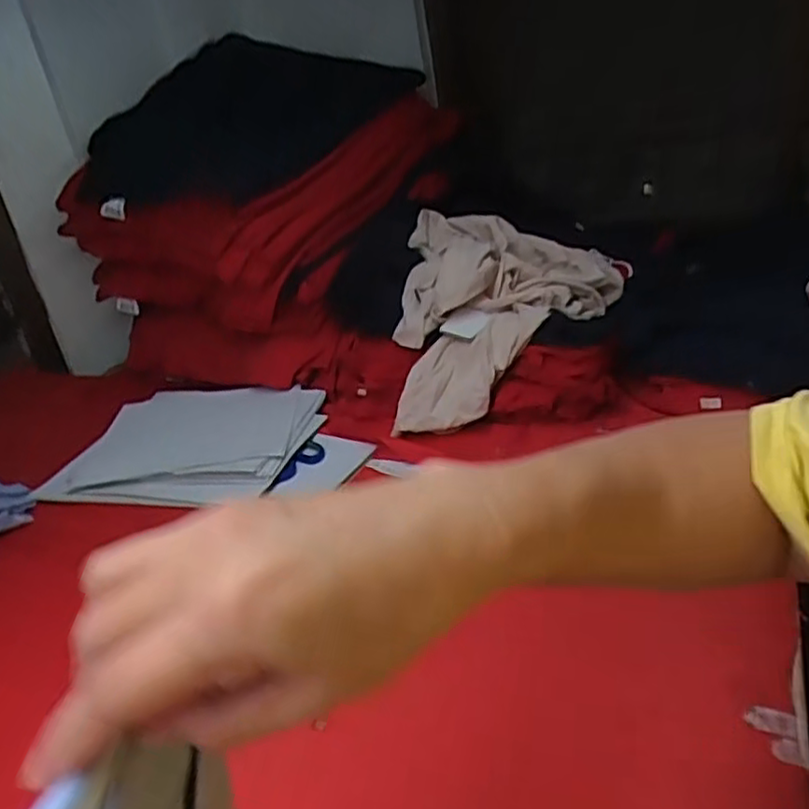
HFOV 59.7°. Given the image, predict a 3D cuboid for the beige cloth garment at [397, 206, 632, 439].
[{"bbox_3d":[0.139,-0.117,0.910,0.283,0.197,0.305,-5,26,12],"label":"beige cloth garment"}]

